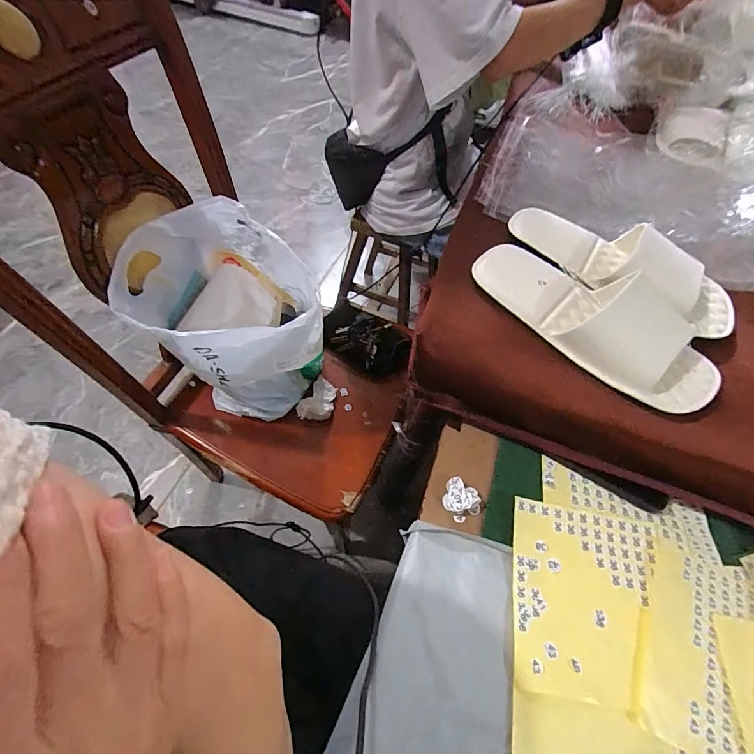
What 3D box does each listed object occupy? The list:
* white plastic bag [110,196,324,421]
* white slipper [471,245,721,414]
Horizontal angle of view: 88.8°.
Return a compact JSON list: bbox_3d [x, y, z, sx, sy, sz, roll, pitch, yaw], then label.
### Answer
[{"bbox_3d":[-0.248,-0.107,0.651,0.249,0.250,0.290,-21,63,-17],"label":"white plastic bag"},{"bbox_3d":[0.232,-0.072,0.406,0.265,0.061,0.105,36,65,15],"label":"white slipper"}]

